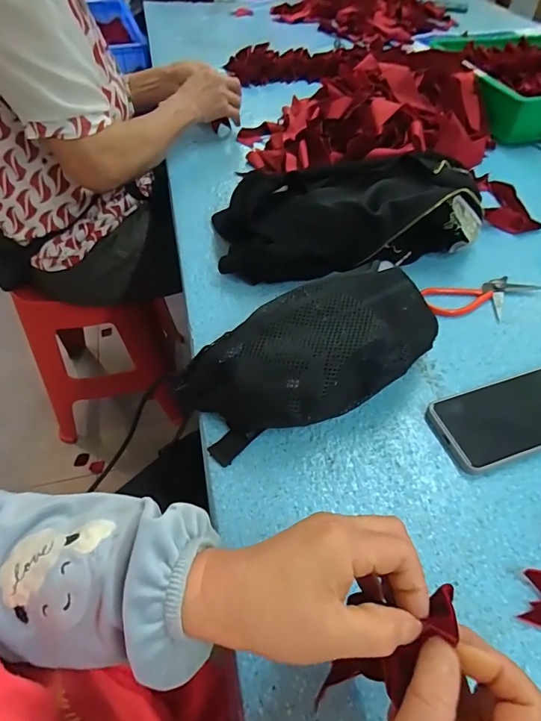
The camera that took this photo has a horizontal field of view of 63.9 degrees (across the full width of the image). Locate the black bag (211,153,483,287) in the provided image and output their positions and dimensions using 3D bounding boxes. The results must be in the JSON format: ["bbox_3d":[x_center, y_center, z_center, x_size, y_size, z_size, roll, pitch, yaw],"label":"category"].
[{"bbox_3d":[0.104,-0.188,0.567,0.340,0.098,0.134,-6,51,-5],"label":"black bag"}]

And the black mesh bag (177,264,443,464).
[{"bbox_3d":[0.034,0.002,0.411,0.232,0.101,0.108,-22,54,-17],"label":"black mesh bag"}]

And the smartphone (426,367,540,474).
[{"bbox_3d":[0.237,0.052,0.418,0.157,0.016,0.077,-16,55,-6],"label":"smartphone"}]

